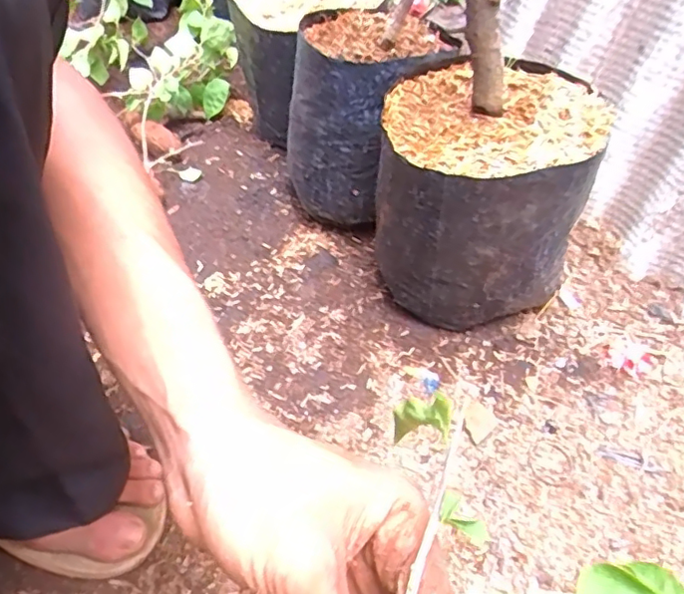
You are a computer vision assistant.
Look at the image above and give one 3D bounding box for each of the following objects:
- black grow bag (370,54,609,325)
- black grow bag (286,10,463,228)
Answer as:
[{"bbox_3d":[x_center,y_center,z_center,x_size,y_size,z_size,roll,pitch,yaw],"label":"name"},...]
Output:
[{"bbox_3d":[0.107,-0.073,0.483,0.151,0.182,0.145,5,48,1],"label":"black grow bag"},{"bbox_3d":[0.023,-0.167,0.571,0.140,0.177,0.155,18,50,13],"label":"black grow bag"}]

